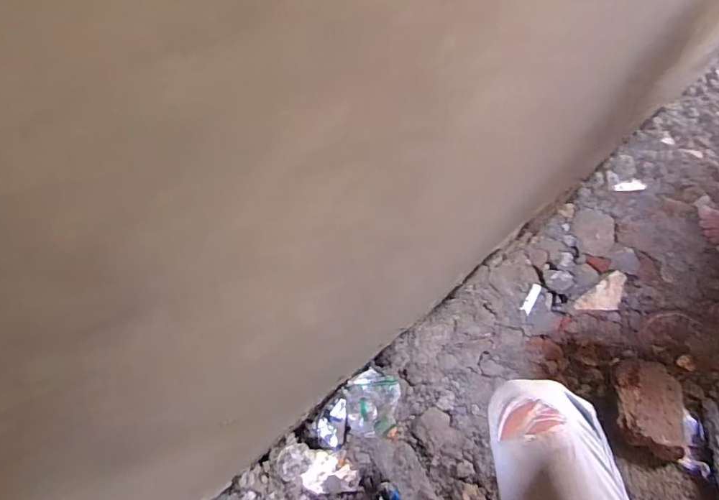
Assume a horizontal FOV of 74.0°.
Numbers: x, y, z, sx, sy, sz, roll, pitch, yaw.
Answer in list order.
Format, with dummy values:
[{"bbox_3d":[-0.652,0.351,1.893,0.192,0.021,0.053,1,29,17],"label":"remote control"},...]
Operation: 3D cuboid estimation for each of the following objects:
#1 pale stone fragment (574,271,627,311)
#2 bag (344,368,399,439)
[{"bbox_3d":[0.506,0.098,0.978,0.132,0.019,0.057,-34,64,-15],"label":"pale stone fragment"},{"bbox_3d":[0.023,0.290,0.902,0.094,0.025,0.119,8,82,-3],"label":"bag"}]

